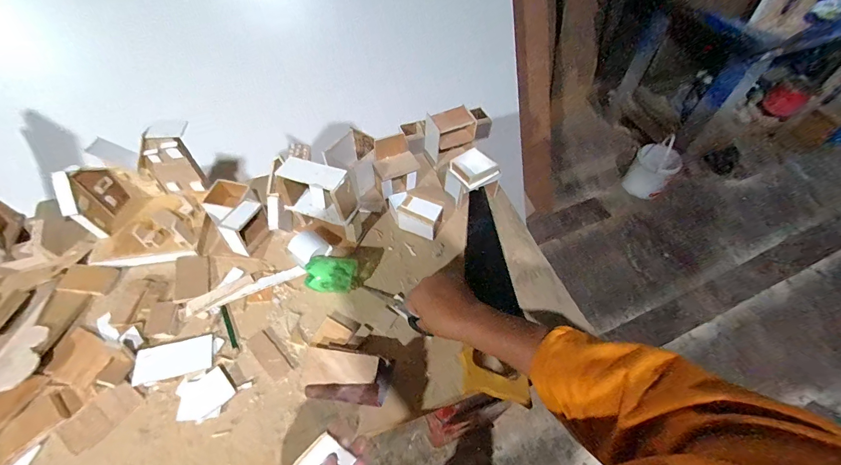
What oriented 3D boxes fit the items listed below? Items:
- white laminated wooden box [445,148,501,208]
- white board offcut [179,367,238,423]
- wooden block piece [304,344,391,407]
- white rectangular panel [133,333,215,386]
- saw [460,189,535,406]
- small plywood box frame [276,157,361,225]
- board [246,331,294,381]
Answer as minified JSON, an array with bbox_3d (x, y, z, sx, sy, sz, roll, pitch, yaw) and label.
[{"bbox_3d":[0.096,-0.099,0.694,0.078,0.094,0.077,-31,60,-20],"label":"white laminated wooden box"},{"bbox_3d":[-0.299,0.225,0.499,0.069,0.005,0.055,-33,61,-21],"label":"white board offcut"},{"bbox_3d":[-0.104,0.201,0.509,0.115,0.025,0.069,5,55,4],"label":"wooden block piece"},{"bbox_3d":[-0.360,0.185,0.530,0.101,0.007,0.052,-10,55,-13],"label":"white rectangular panel"},{"bbox_3d":[0.123,0.073,0.608,0.093,0.029,0.393,5,55,4],"label":"saw"},{"bbox_3d":[-0.170,-0.067,0.585,0.129,0.085,0.050,16,56,11],"label":"small plywood box frame"},{"bbox_3d":[-0.225,0.181,0.535,0.030,0.004,0.084,-39,63,-24],"label":"board"}]

